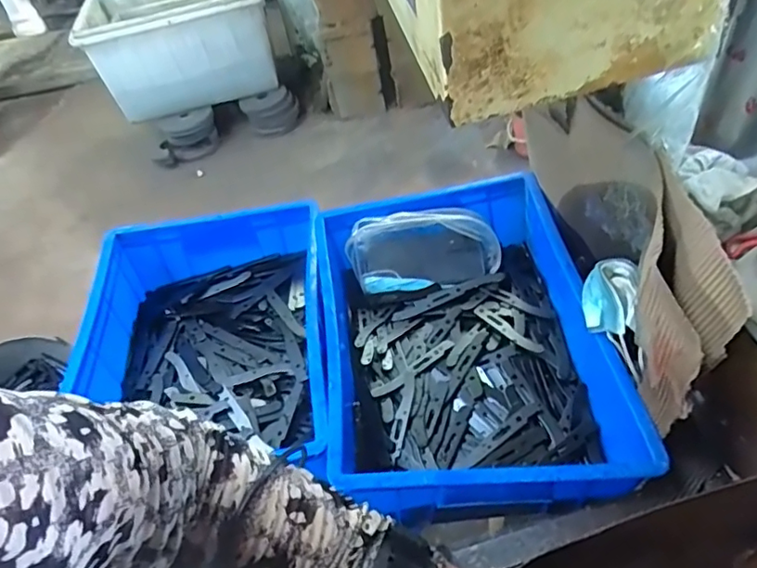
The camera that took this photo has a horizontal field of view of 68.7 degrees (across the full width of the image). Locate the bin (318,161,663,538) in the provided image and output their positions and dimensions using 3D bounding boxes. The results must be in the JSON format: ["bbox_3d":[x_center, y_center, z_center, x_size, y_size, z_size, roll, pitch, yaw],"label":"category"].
[{"bbox_3d":[0.087,0.059,0.655,0.289,0.121,0.406,-8,52,-1],"label":"bin"}]

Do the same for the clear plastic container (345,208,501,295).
[{"bbox_3d":[0.062,-0.047,0.762,0.200,0.105,0.030,-4,12,1],"label":"clear plastic container"}]

